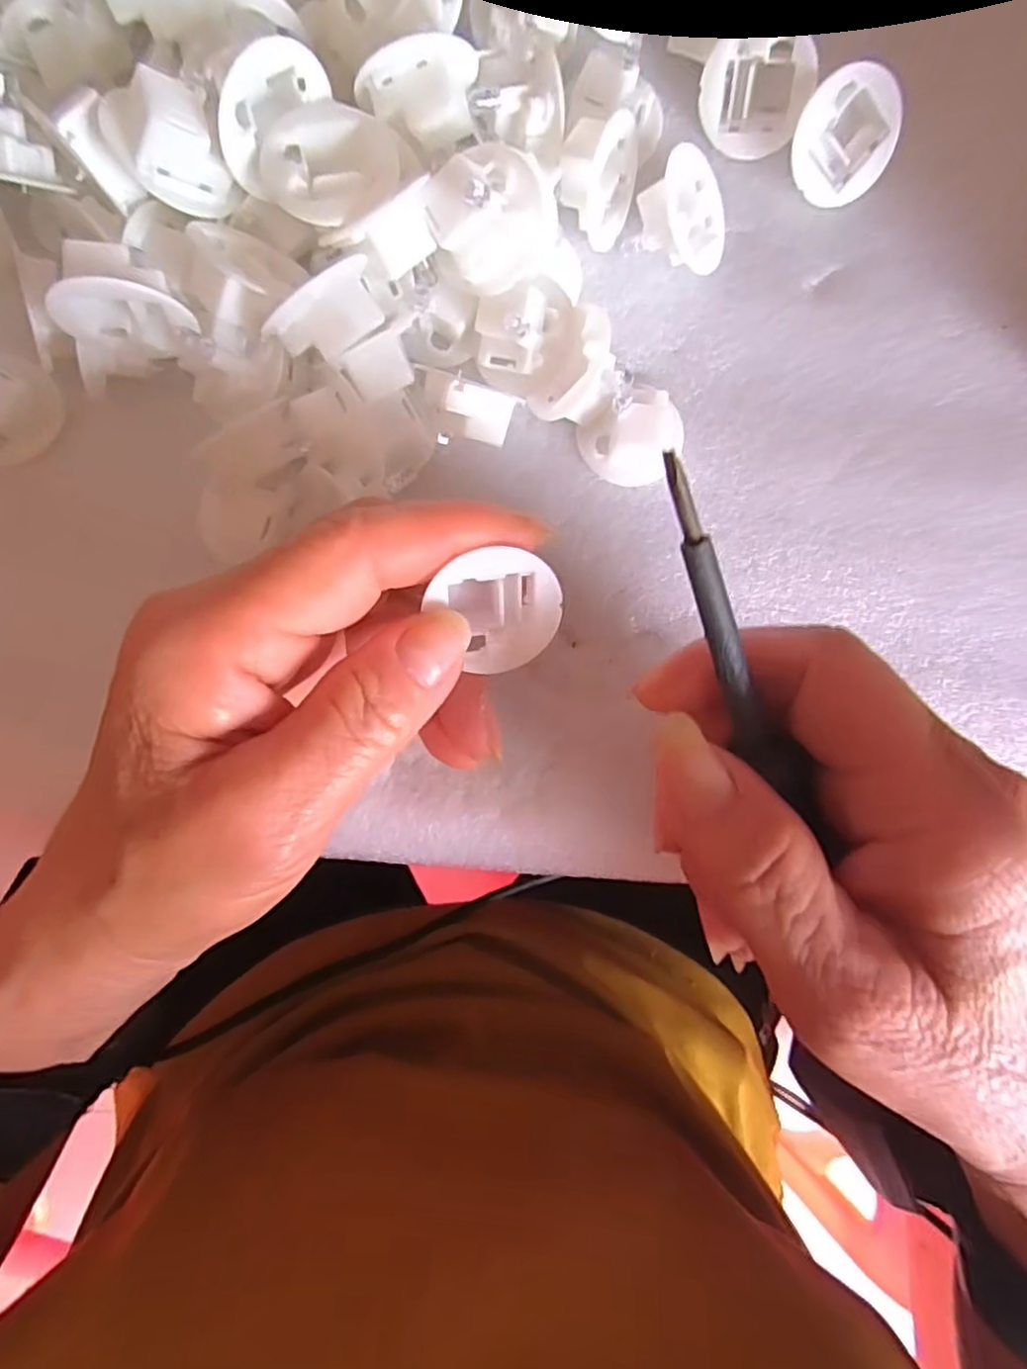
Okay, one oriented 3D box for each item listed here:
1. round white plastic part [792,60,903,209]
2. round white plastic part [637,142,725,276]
[{"bbox_3d":[0.100,-0.168,0.208,0.032,0.014,0.032,-4,128,-6],"label":"round white plastic part"},{"bbox_3d":[0.050,-0.141,0.206,0.032,0.015,0.032,-7,100,-43],"label":"round white plastic part"}]

